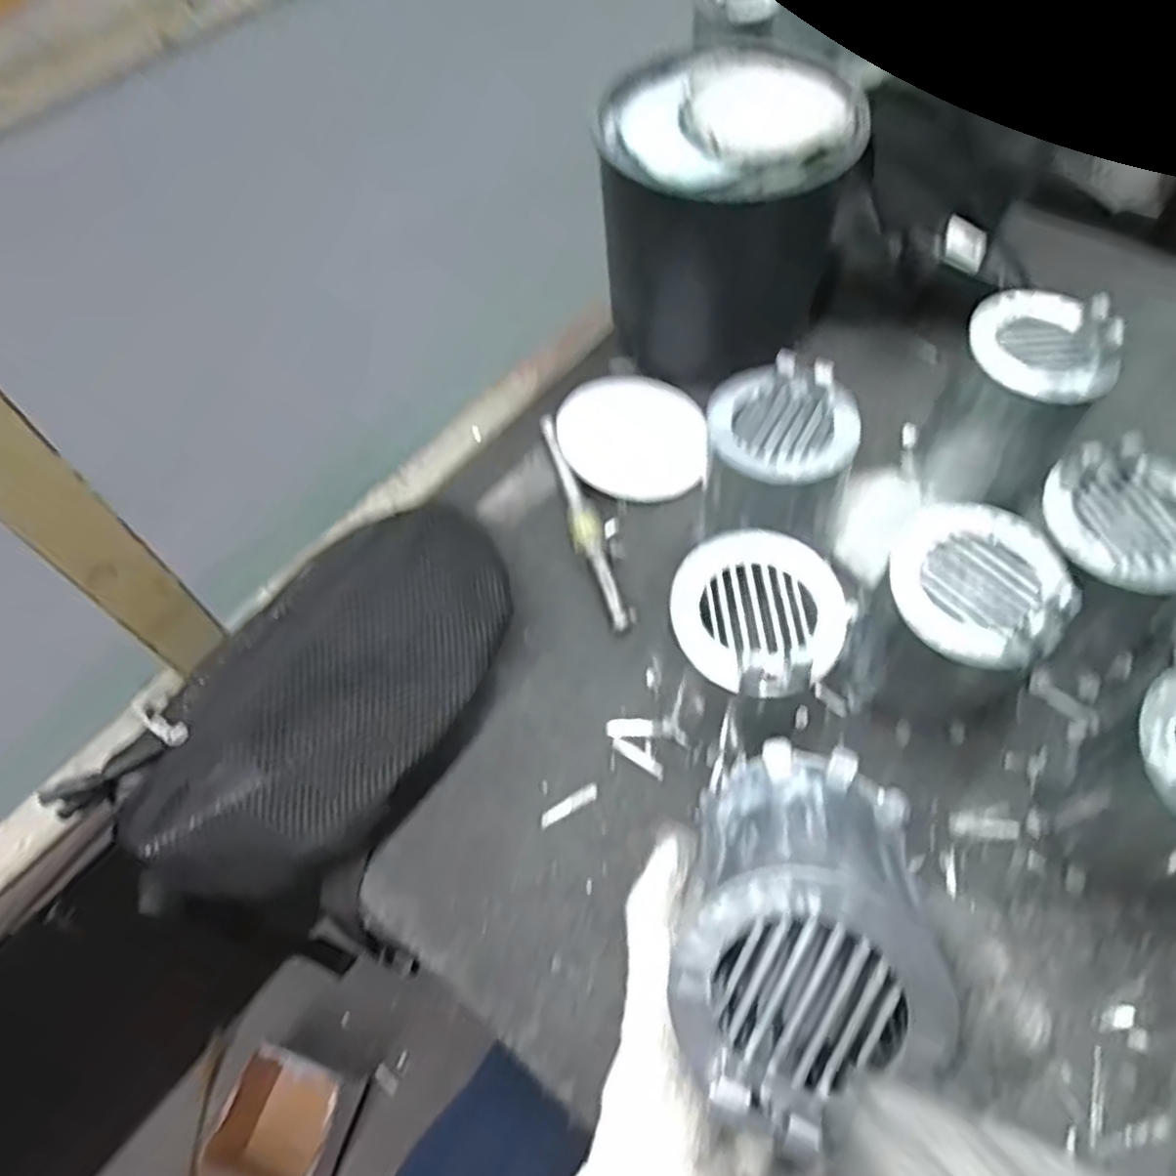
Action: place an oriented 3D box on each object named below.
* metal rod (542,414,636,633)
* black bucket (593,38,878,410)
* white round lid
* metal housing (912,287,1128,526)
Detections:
[{"bbox_3d":[-0.006,-0.051,0.542,0.019,0.016,0.189,-18,58,-6],"label":"metal rod"},{"bbox_3d":[0.095,-0.266,0.577,0.150,0.192,0.143,-2,58,4],"label":"black bucket"},{"bbox_3d":[0.036,-0.123,0.591,0.111,0.017,0.125,0,58,5],"label":"white round lid"},{"bbox_3d":[0.283,-0.120,0.512,0.088,0.117,0.100,23,63,18],"label":"metal housing"}]

